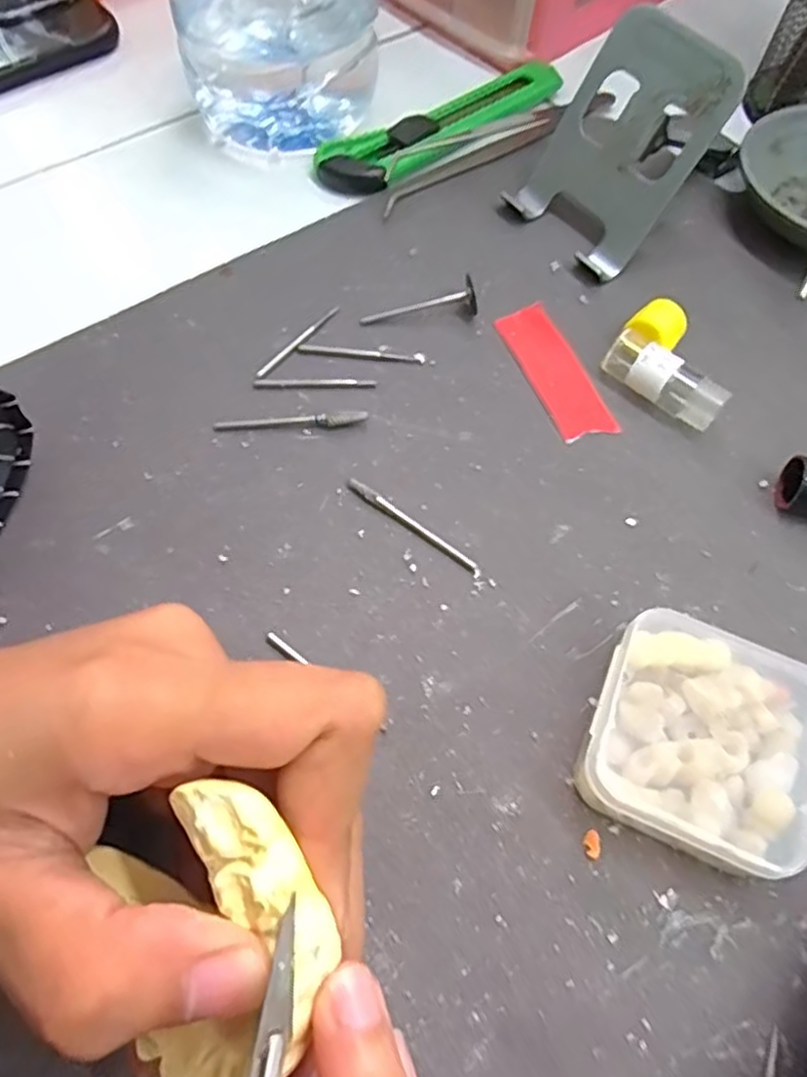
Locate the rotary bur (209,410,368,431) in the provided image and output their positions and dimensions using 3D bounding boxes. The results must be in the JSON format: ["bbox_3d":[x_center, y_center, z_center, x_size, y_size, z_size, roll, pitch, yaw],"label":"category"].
[{"bbox_3d":[-0.038,-0.040,0.236,0.051,0.004,0.005,-6,61,-5],"label":"rotary bur"}]

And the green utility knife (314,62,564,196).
[{"bbox_3d":[0.019,-0.188,0.315,0.127,0.010,0.030,-36,69,-20],"label":"green utility knife"}]

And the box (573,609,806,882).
[{"bbox_3d":[0.079,0.053,0.184,0.055,0.020,0.053,24,63,9],"label":"box"}]

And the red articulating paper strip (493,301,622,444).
[{"bbox_3d":[0.056,-0.062,0.255,0.023,0.004,0.060,-19,63,-12],"label":"red articulating paper strip"}]

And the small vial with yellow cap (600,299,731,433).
[{"bbox_3d":[0.096,-0.061,0.246,0.030,0.020,0.044,-40,71,-22],"label":"small vial with yellow cap"}]

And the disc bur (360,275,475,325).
[{"bbox_3d":[0.006,-0.087,0.260,0.044,0.009,0.010,-17,63,-11],"label":"disc bur"}]

